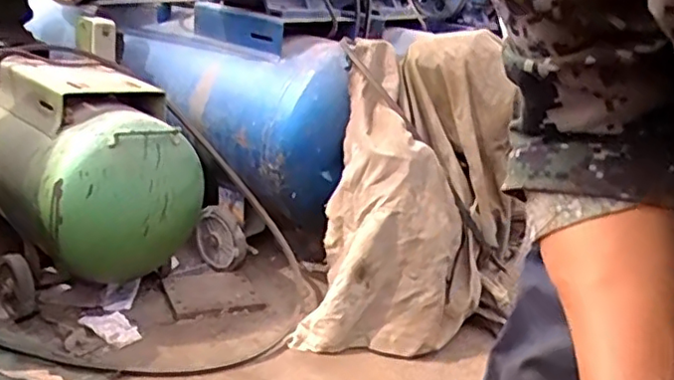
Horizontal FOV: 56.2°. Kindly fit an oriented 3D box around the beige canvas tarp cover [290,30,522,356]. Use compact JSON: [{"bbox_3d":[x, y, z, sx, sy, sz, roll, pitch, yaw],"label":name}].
[{"bbox_3d":[0.198,0.032,1.460,0.455,0.675,0.394,15,21,11],"label":"beige canvas tarp cover"}]

